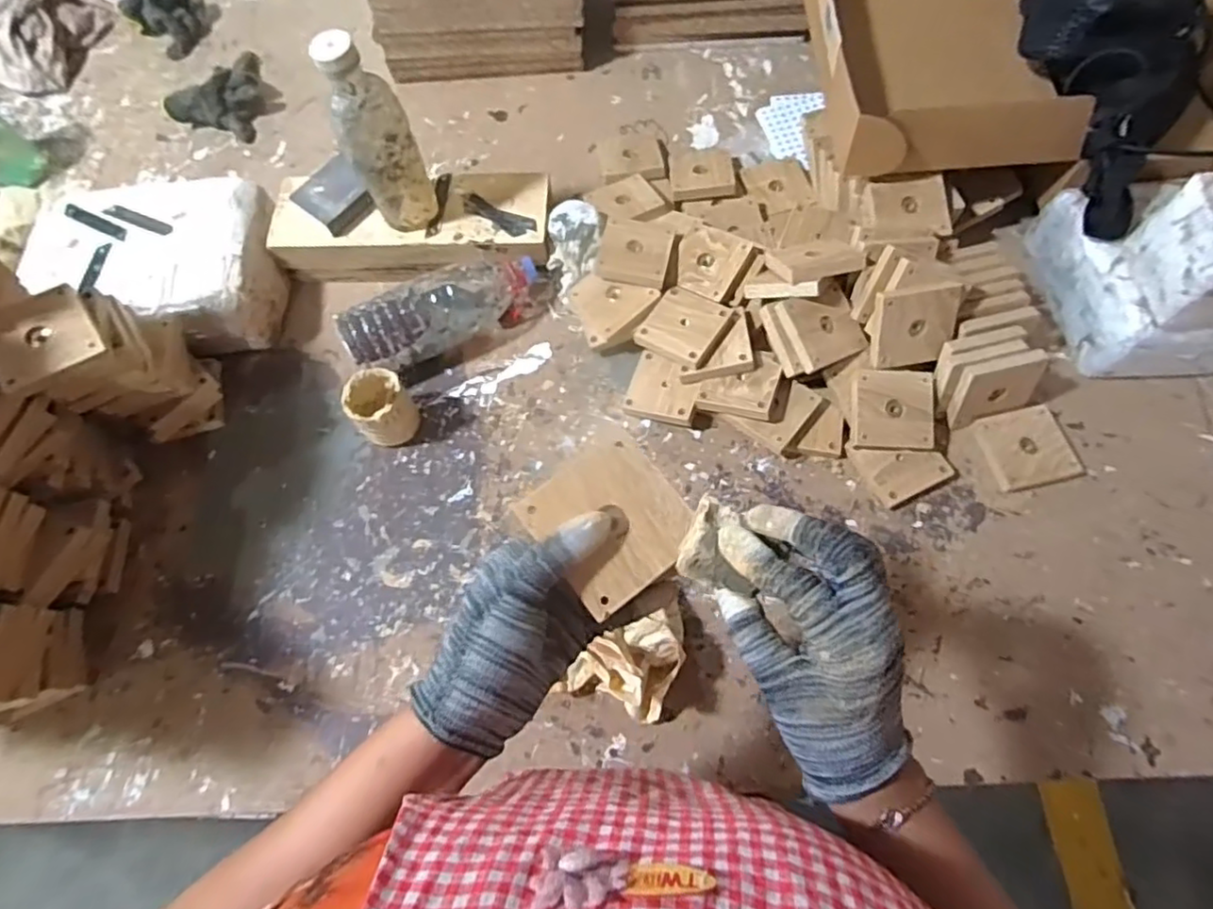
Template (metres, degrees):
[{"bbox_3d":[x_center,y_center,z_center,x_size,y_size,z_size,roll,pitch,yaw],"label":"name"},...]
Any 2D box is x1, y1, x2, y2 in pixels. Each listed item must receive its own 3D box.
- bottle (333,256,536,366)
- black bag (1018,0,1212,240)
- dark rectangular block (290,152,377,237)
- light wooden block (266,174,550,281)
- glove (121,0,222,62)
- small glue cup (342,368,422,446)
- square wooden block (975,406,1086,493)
[{"bbox_3d":[-0.189,-0.169,0.755,0.231,0.084,0.079,-30,70,-9],"label":"bottle"},{"bbox_3d":[0.573,-0.398,0.690,0.182,0.109,0.339,0,82,3],"label":"black bag"},{"bbox_3d":[-0.326,-0.309,0.767,0.082,0.025,0.074,-41,72,-13],"label":"dark rectangular block"},{"bbox_3d":[-0.240,-0.285,0.808,0.337,0.079,0.120,2,68,3],"label":"light wooden block"},{"bbox_3d":[-0.661,-0.678,0.975,0.077,0.062,0.109,29,72,13],"label":"glove"},{"bbox_3d":[-0.249,-0.050,0.712,0.068,0.078,0.075,-43,72,-14],"label":"small glue cup"},{"bbox_3d":[0.455,-0.006,0.689,0.095,0.011,0.083,-14,69,-3],"label":"square wooden block"}]

